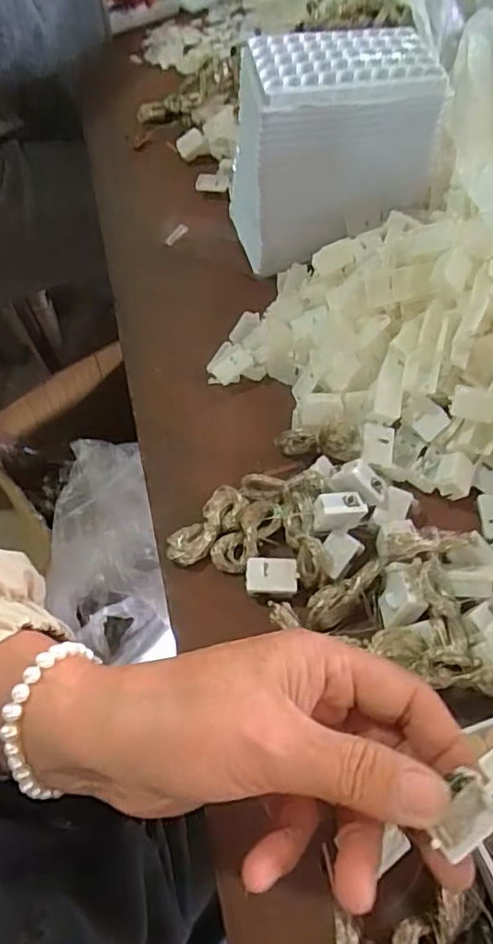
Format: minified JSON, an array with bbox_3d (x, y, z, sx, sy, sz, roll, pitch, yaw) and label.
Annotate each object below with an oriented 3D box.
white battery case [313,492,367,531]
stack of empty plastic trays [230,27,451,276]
[{"bbox_3d":[0.050,0.021,0.335,0.027,0.015,0.017,-9,67,-17],"label":"white battery case"},{"bbox_3d":[0.058,-0.242,0.458,0.143,0.122,0.110,-10,57,-5],"label":"stack of empty plastic trays"}]

